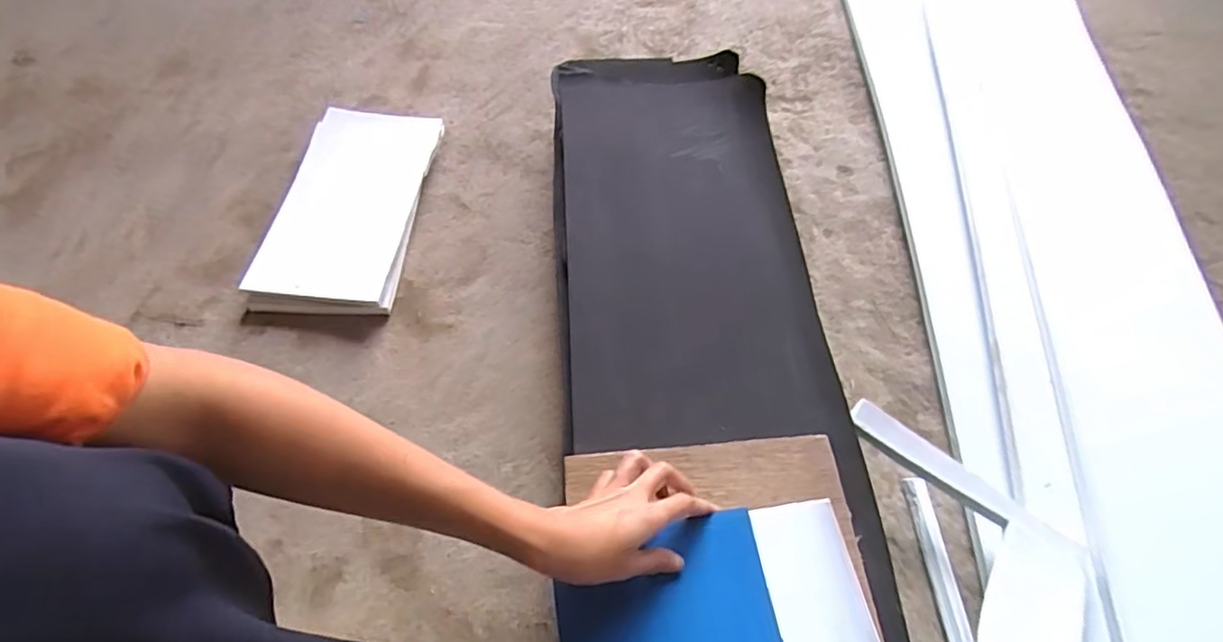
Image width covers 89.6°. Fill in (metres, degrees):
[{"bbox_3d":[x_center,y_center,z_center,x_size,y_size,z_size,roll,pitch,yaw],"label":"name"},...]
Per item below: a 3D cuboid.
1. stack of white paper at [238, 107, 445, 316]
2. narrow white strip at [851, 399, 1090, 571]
[{"bbox_3d":[-0.311,-0.139,0.732,0.166,0.041,0.295,5,59,2],"label":"stack of white paper"},{"bbox_3d":[0.308,0.139,0.534,0.215,0.005,0.028,34,59,10],"label":"narrow white strip"}]

